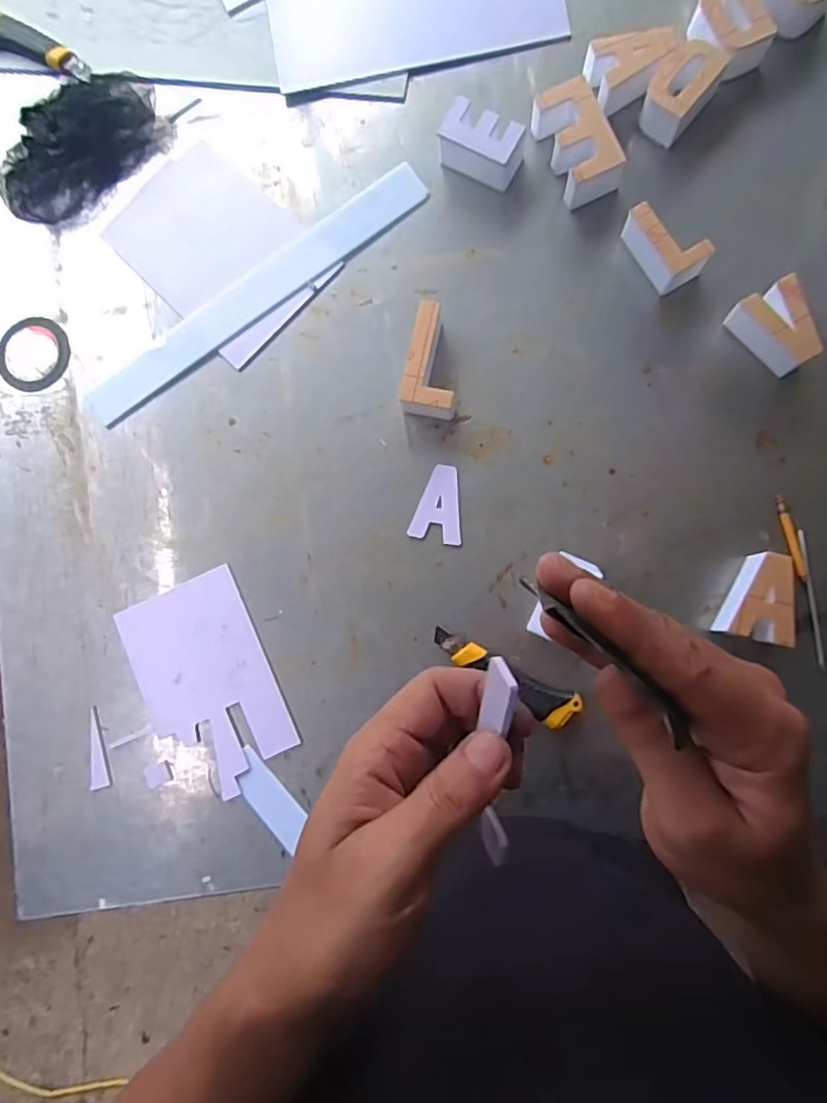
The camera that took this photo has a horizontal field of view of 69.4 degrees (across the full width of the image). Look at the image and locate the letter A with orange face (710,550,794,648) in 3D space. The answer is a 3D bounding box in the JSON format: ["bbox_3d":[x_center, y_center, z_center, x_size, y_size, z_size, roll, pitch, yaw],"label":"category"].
[{"bbox_3d":[0.330,0.043,0.572,0.058,0.047,0.087,13,88,7],"label":"letter A with orange face"}]

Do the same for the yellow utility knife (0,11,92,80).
[{"bbox_3d":[-0.461,-0.610,0.721,0.152,0.022,0.042,30,87,8],"label":"yellow utility knife"}]

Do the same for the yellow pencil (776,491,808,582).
[{"bbox_3d":[0.377,-0.014,0.596,0.010,0.008,0.086,-12,83,4],"label":"yellow pencil"}]

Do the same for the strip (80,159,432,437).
[{"bbox_3d":[-0.178,-0.291,0.681,0.442,0.007,0.058,-36,82,1],"label":"strip"}]

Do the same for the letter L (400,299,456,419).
[{"bbox_3d":[0.023,-0.201,0.632,0.058,0.048,0.110,12,88,7],"label":"letter L"}]

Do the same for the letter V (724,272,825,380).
[{"bbox_3d":[0.364,-0.221,0.596,0.061,0.052,0.084,-27,84,4],"label":"letter V"}]

